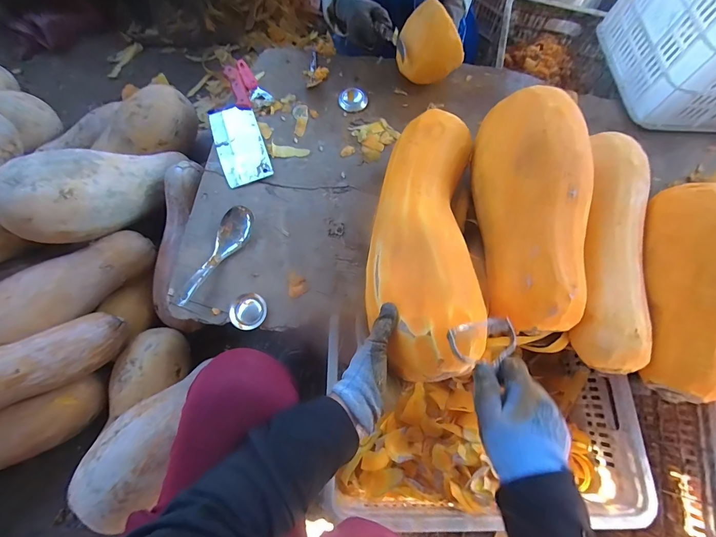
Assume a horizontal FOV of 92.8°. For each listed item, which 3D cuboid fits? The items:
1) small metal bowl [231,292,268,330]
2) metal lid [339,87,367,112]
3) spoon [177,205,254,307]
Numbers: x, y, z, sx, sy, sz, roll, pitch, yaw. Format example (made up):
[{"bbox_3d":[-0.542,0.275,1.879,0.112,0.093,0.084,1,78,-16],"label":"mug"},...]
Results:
[{"bbox_3d":[-0.183,0.071,0.566,0.057,0.016,0.059,1,78,-5],"label":"small metal bowl"},{"bbox_3d":[-0.011,-0.360,0.721,0.057,0.009,0.064,-12,72,-6],"label":"metal lid"},{"bbox_3d":[-0.230,-0.018,0.567,0.051,0.029,0.183,19,72,5],"label":"spoon"}]

